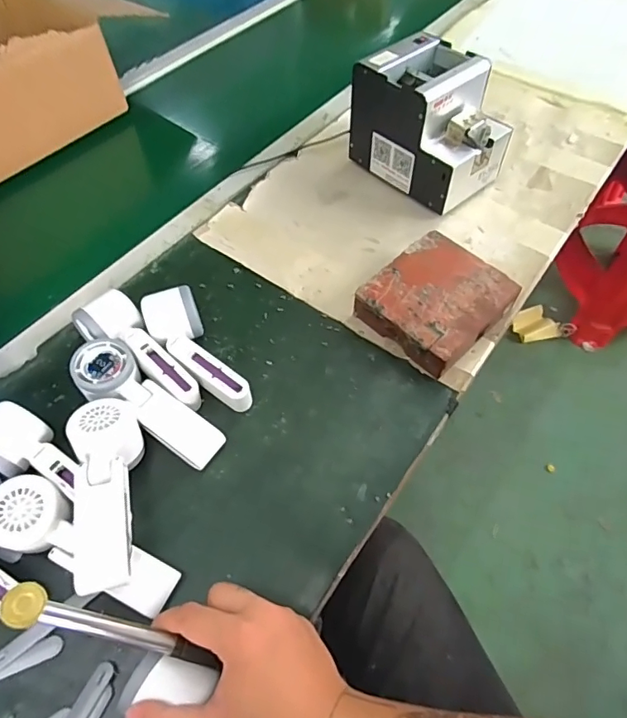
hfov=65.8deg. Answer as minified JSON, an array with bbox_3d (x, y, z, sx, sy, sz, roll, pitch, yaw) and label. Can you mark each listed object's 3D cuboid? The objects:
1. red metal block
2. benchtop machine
[{"bbox_3d":[0.139,-0.065,0.557,0.144,0.042,0.130,-40,65,-22],"label":"red metal block"},{"bbox_3d":[0.161,-0.320,0.662,0.130,0.145,0.181,-36,64,-20],"label":"benchtop machine"}]

